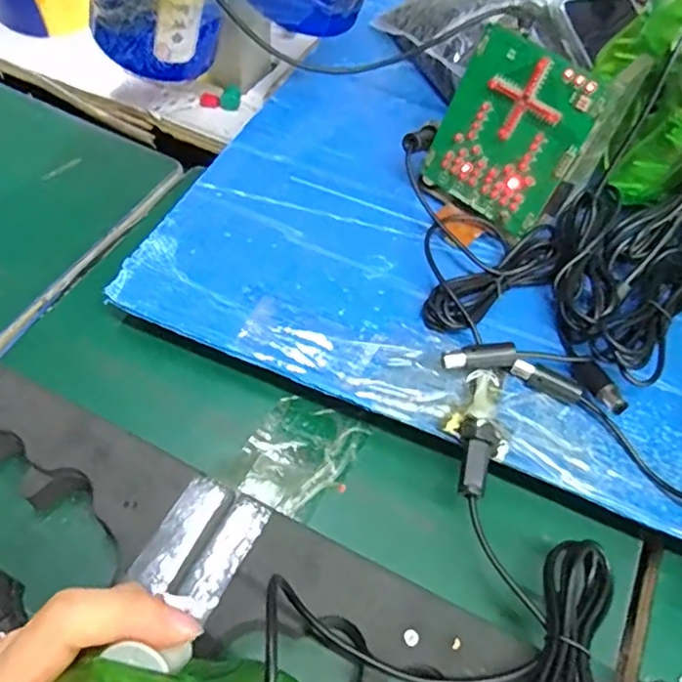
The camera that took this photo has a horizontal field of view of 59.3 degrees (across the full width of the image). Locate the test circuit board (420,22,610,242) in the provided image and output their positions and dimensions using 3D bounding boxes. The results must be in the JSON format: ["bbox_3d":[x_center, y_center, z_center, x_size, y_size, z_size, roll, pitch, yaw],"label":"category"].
[{"bbox_3d":[0.106,-0.128,0.382,0.088,0.104,0.009,41,40,16],"label":"test circuit board"}]

